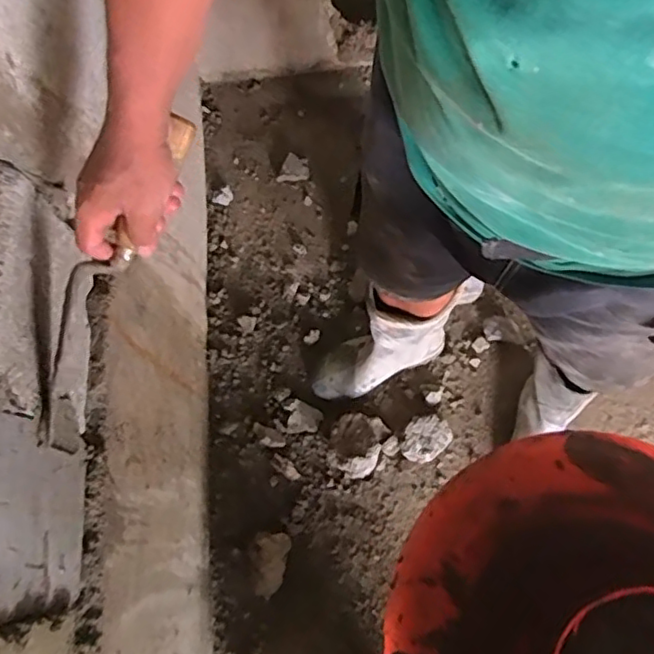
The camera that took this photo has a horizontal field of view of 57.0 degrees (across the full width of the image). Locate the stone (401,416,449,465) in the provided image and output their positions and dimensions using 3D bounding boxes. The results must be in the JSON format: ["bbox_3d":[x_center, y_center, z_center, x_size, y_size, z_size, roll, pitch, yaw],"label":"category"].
[{"bbox_3d":[0.188,0.214,1.158,0.101,0.039,0.079,-40,74,-13],"label":"stone"}]

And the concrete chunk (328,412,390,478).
[{"bbox_3d":[0.054,0.220,1.144,0.101,0.061,0.125,22,71,9],"label":"concrete chunk"}]

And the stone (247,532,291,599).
[{"bbox_3d":[-0.110,0.422,1.076,0.073,0.045,0.108,12,70,5],"label":"stone"}]

